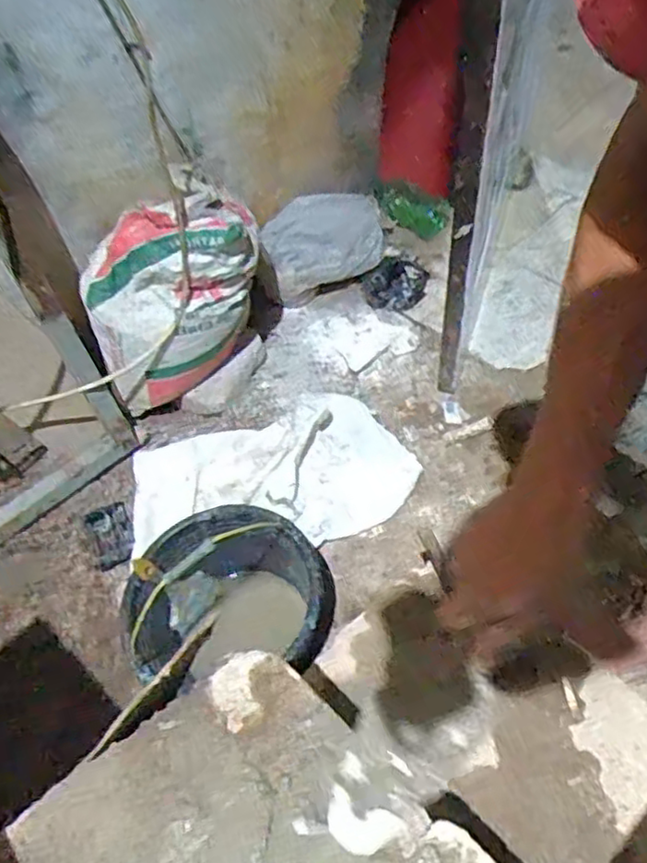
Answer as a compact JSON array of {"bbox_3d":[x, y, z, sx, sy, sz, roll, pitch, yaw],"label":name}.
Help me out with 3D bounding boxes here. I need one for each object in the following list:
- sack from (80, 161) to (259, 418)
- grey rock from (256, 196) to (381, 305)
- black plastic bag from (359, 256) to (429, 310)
[{"bbox_3d":[-0.265,-0.250,1.244,0.324,0.343,0.172,-20,54,-9],"label":"sack"},{"bbox_3d":[0.002,-0.410,1.507,0.324,0.189,0.136,-32,57,-18],"label":"grey rock"},{"bbox_3d":[0.158,-0.336,1.536,0.140,0.045,0.131,6,54,10],"label":"black plastic bag"}]

